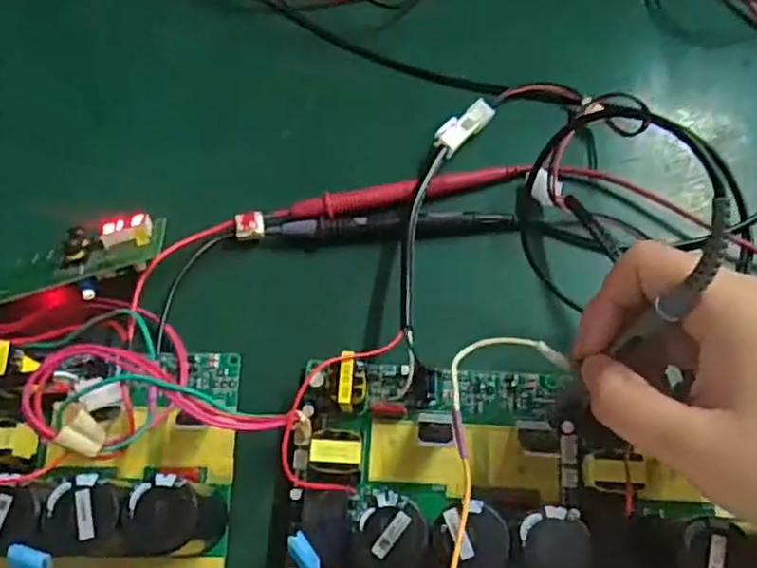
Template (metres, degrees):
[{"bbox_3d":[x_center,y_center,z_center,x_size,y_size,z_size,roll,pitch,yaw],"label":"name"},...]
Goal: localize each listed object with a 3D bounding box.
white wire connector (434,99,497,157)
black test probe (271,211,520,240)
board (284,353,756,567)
[{"bbox_3d":[0.047,-0.086,0.370,0.039,0.013,0.015,-42,75,-12],"label":"white wire connector"},{"bbox_3d":[0.008,-0.030,0.352,0.129,0.010,0.013,-4,71,0],"label":"black test probe"},{"bbox_3d":[0.084,0.103,0.282,0.231,0.055,0.135,5,72,3],"label":"board"}]

